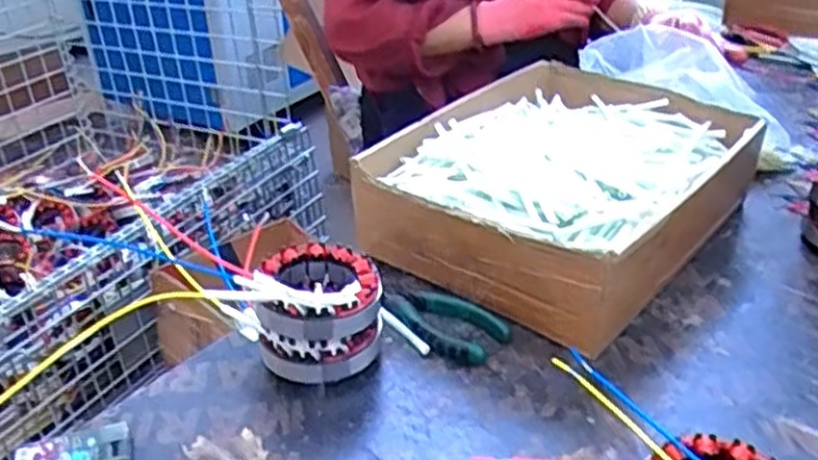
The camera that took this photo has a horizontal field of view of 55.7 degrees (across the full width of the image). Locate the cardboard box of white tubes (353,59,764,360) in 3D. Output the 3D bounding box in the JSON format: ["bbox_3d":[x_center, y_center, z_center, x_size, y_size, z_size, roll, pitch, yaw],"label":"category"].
[{"bbox_3d":[0.146,-0.053,0.699,0.246,0.079,0.337,21,38,35],"label":"cardboard box of white tubes"}]

